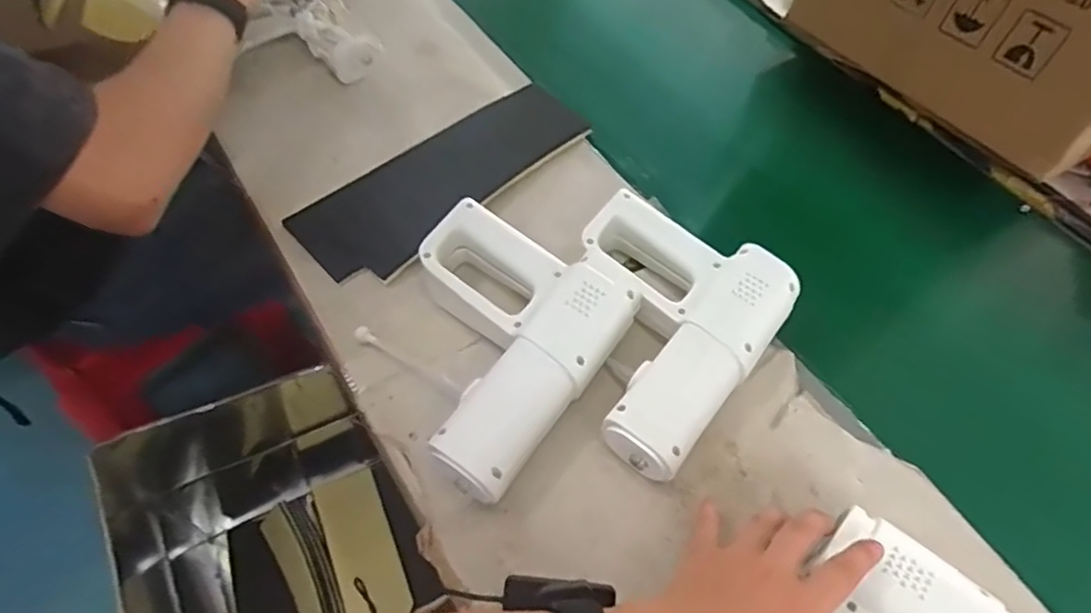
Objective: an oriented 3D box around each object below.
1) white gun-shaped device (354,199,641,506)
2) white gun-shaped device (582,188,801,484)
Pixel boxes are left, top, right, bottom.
[{"bbox_3d":[-0.051,0.023,0.512,0.190,0.063,0.215,30,58,15],"label":"white gun-shaped device"},{"bbox_3d":[0.085,0.010,0.522,0.180,0.061,0.216,35,60,18],"label":"white gun-shaped device"}]

